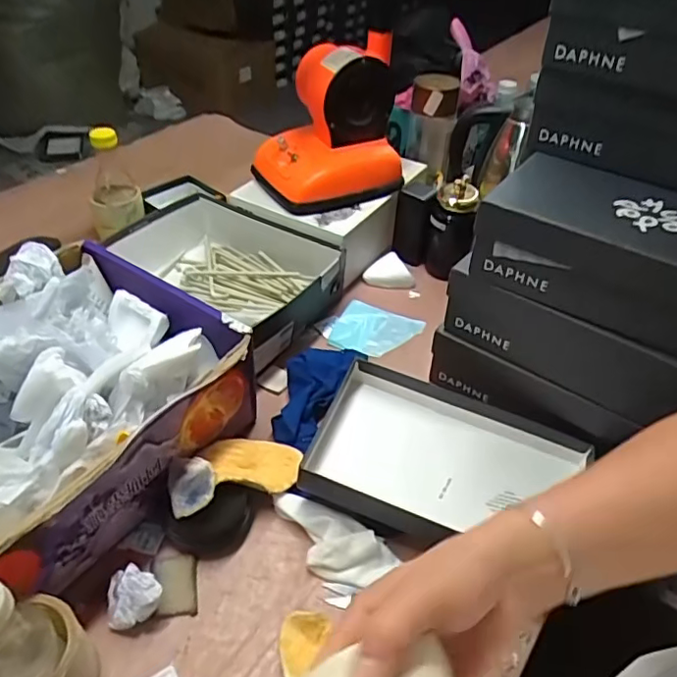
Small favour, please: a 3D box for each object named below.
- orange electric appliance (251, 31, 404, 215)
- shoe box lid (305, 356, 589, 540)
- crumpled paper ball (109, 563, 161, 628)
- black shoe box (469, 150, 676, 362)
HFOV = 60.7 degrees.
[{"bbox_3d":[-0.014,-0.335,0.883,0.230,0.236,0.147,-4,43,-8],"label":"orange electric appliance"},{"bbox_3d":[0.121,0.159,0.706,0.298,0.181,0.057,20,5,7],"label":"shoe box lid"},{"bbox_3d":[-0.197,0.248,0.555,0.050,0.037,0.052,2,42,-2],"label":"crumpled paper ball"},{"bbox_3d":[0.311,-0.095,0.616,0.289,0.099,0.162,28,48,24],"label":"black shoe box"}]

